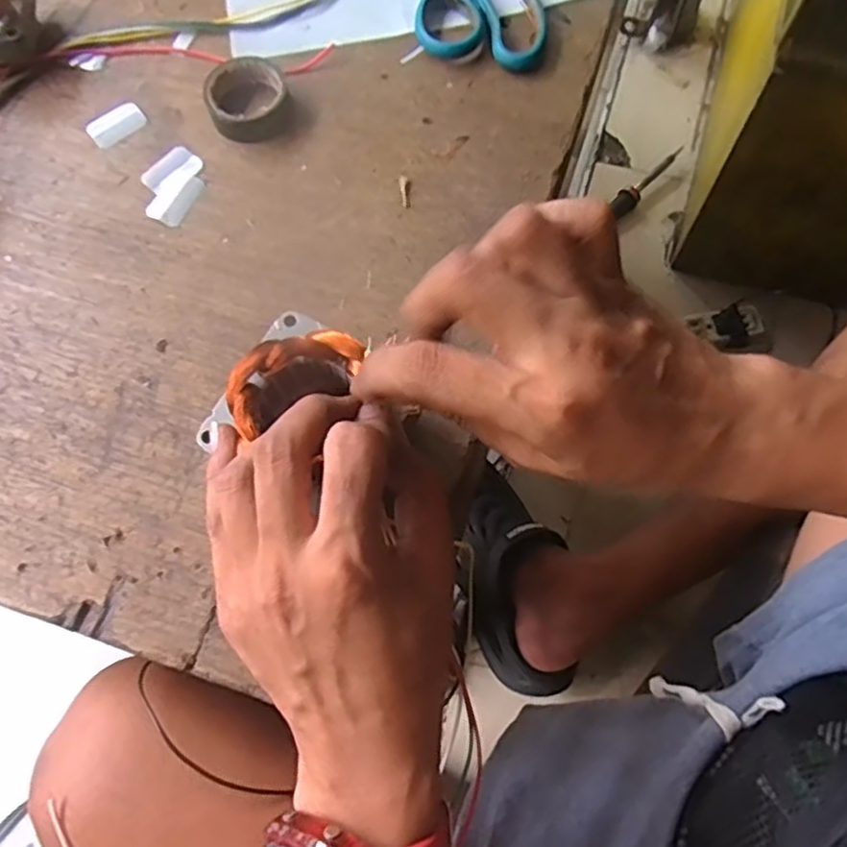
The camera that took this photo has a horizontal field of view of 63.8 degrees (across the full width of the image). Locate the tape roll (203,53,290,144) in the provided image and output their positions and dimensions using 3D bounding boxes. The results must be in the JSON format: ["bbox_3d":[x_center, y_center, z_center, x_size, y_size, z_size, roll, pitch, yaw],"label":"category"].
[{"bbox_3d":[-0.103,-0.190,0.398,0.046,0.018,0.047,-1,69,2],"label":"tape roll"}]

